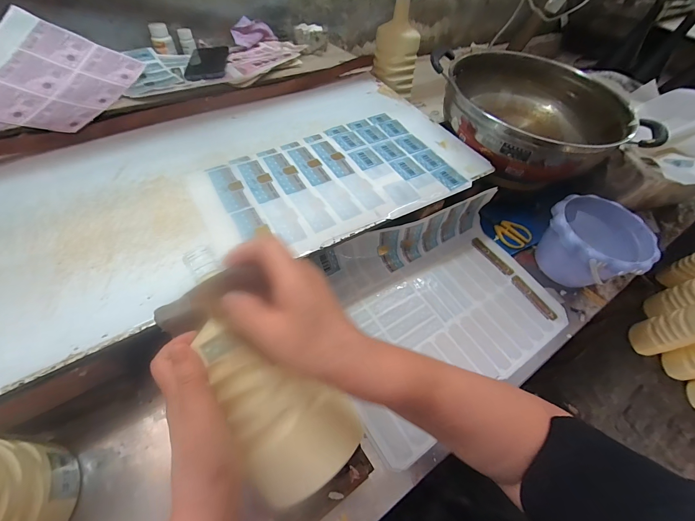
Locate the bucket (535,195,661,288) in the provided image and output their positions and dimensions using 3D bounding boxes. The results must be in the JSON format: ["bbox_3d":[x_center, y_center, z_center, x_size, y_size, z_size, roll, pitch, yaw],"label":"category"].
[{"bbox_3d":[0.423,-0.024,0.534,0.171,0.115,0.155,-29,62,-23],"label":"bucket"}]

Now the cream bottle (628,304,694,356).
[{"bbox_3d":[0.812,0.149,0.707,0.080,0.250,0.081,-10,60,-16],"label":"cream bottle"}]

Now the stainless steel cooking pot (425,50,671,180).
[{"bbox_3d":[0.350,-0.283,0.581,0.323,0.100,0.338,2,56,-3],"label":"stainless steel cooking pot"}]

